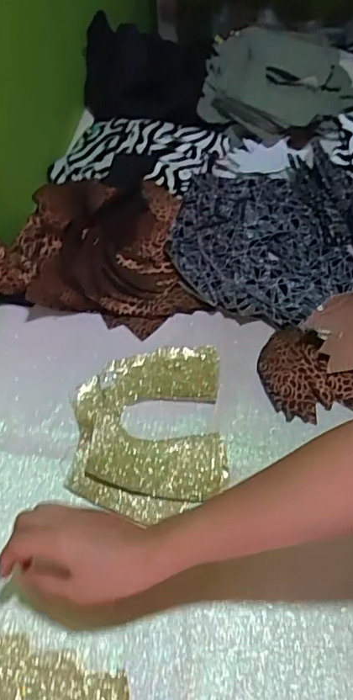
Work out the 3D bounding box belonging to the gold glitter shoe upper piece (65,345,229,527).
[{"bbox_3d":[-0.029,0.074,0.542,0.148,0.014,0.177,-1,54,-1],"label":"gold glitter shoe upper piece"}]

